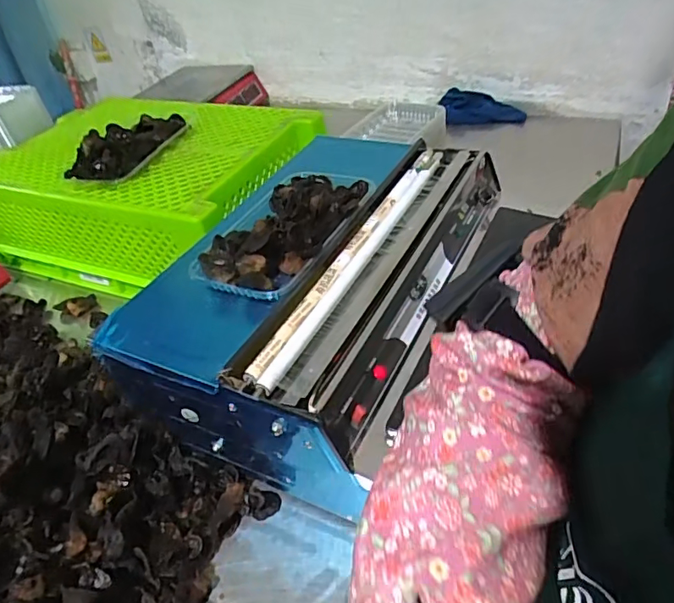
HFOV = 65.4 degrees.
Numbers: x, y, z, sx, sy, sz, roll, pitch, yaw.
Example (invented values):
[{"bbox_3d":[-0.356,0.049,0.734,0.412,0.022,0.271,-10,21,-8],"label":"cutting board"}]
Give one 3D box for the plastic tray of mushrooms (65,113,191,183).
[{"bbox_3d":[-0.332,-0.257,0.835,0.101,0.055,0.189,8,40,19],"label":"plastic tray of mushrooms"}]

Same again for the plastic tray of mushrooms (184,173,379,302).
[{"bbox_3d":[-0.061,-0.095,0.617,0.144,0.045,0.244,13,42,24],"label":"plastic tray of mushrooms"}]

